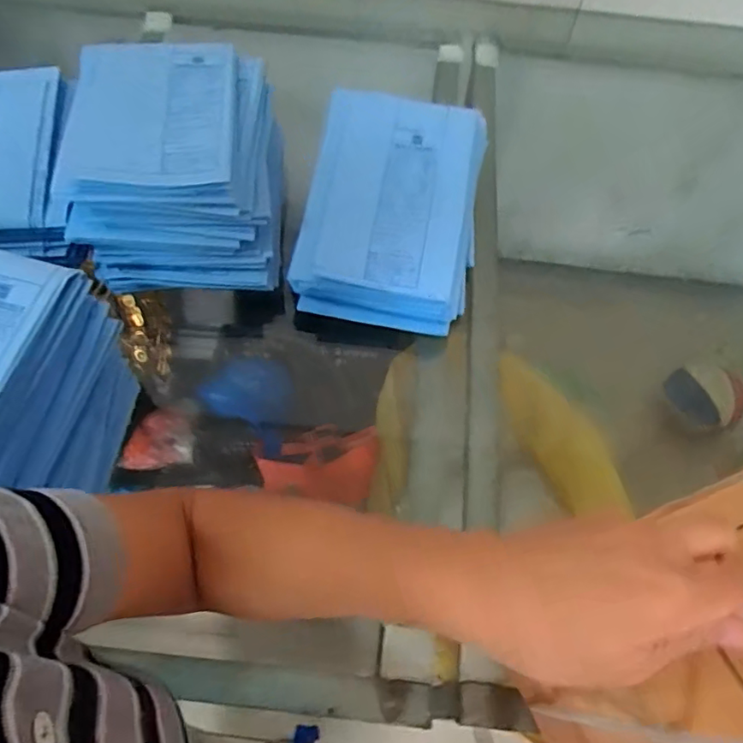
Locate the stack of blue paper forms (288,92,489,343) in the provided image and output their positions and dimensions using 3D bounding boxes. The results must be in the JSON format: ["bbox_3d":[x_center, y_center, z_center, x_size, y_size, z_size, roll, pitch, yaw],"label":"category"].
[{"bbox_3d":[0.036,-0.224,0.766,0.237,0.065,0.320,13,80,-4],"label":"stack of blue paper forms"}]

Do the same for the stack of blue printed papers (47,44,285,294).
[{"bbox_3d":[-0.261,-0.278,0.776,0.290,0.143,0.306,-1,59,-4],"label":"stack of blue printed papers"}]

